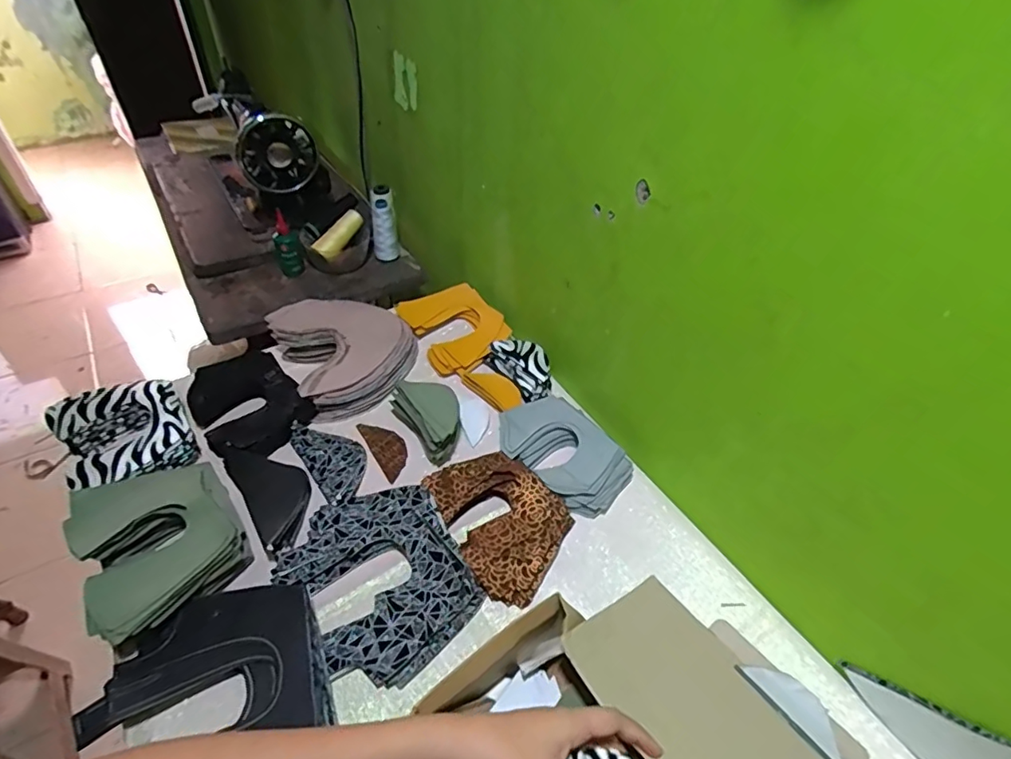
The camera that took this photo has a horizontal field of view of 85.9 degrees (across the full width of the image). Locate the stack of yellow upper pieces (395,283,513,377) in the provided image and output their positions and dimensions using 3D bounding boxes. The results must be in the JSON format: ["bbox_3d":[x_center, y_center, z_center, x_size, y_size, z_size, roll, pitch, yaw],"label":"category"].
[{"bbox_3d":[-0.083,-0.085,0.885,0.135,0.046,0.172,-26,52,-27],"label":"stack of yellow upper pieces"}]

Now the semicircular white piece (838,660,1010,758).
[{"bbox_3d":[0.373,0.313,0.478,0.009,0.067,0.141,-14,7,-29],"label":"semicircular white piece"}]

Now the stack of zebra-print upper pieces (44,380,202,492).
[{"bbox_3d":[-0.475,0.071,0.682,0.137,0.051,0.152,-26,52,-27],"label":"stack of zebra-print upper pieces"}]

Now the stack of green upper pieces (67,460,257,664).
[{"bbox_3d":[-0.369,0.168,0.583,0.144,0.036,0.181,-27,53,-28],"label":"stack of green upper pieces"}]

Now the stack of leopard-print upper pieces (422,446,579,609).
[{"bbox_3d":[-0.003,0.159,0.642,0.134,0.037,0.188,-24,51,-26],"label":"stack of leopard-print upper pieces"}]

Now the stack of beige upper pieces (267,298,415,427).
[{"bbox_3d":[-0.229,-0.048,0.809,0.185,0.068,0.180,-22,50,-24],"label":"stack of beige upper pieces"}]

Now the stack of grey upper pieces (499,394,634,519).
[{"bbox_3d":[0.075,0.098,0.714,0.127,0.036,0.178,-23,51,-25],"label":"stack of grey upper pieces"}]

